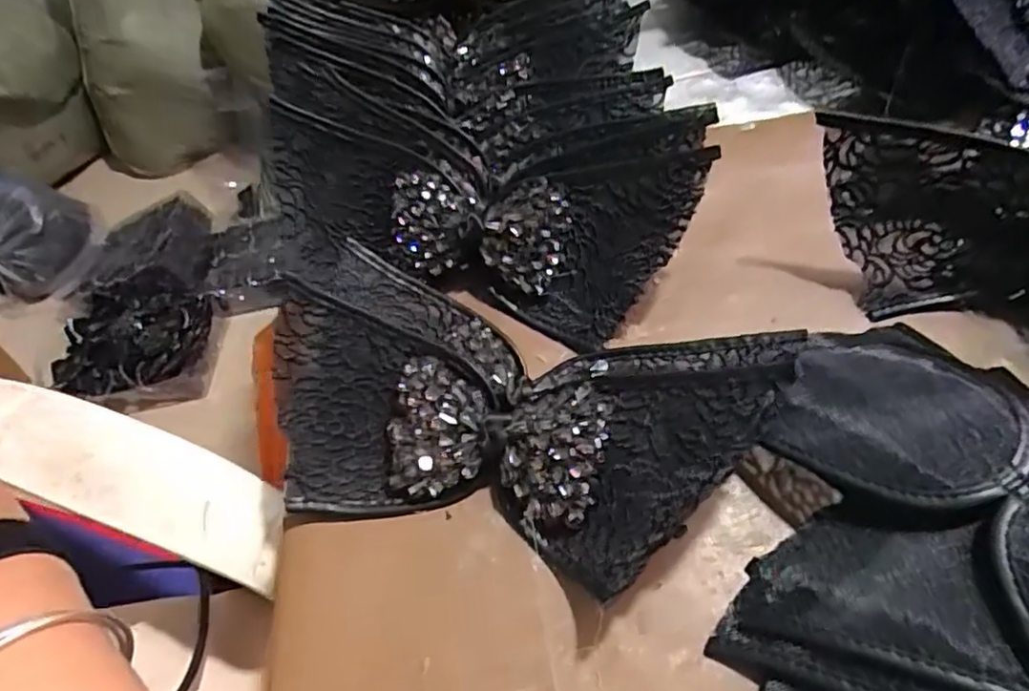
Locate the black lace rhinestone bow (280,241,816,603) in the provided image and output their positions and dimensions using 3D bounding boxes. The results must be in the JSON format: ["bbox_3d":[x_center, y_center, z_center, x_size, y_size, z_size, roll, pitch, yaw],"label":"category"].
[{"bbox_3d":[-0.004,0.022,0.261,0.198,0.053,0.116,12,57,13],"label":"black lace rhinestone bow"}]

